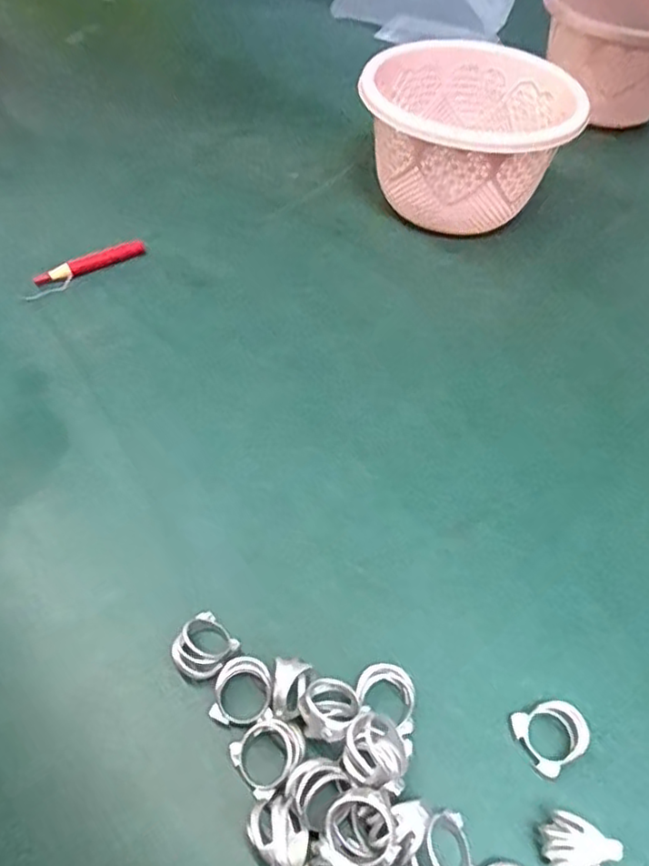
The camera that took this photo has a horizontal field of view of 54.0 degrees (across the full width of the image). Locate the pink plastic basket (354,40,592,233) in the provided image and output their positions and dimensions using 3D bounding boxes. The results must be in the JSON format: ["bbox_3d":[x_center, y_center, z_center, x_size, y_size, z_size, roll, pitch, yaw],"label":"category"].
[{"bbox_3d":[0.099,-0.209,0.467,0.143,0.088,0.136,-6,52,-7],"label":"pink plastic basket"}]

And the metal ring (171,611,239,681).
[{"bbox_3d":[-0.050,0.088,0.261,0.023,0.008,0.024,1,51,-1],"label":"metal ring"}]

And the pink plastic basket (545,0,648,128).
[{"bbox_3d":[0.260,-0.338,0.565,0.130,0.103,0.113,-13,53,-12],"label":"pink plastic basket"}]

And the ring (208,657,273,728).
[{"bbox_3d":[-0.032,0.100,0.249,0.024,0.012,0.023,1,51,-1],"label":"ring"}]

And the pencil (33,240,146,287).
[{"bbox_3d":[-0.154,-0.112,0.422,0.074,0.007,0.013,-28,57,-23],"label":"pencil"}]

